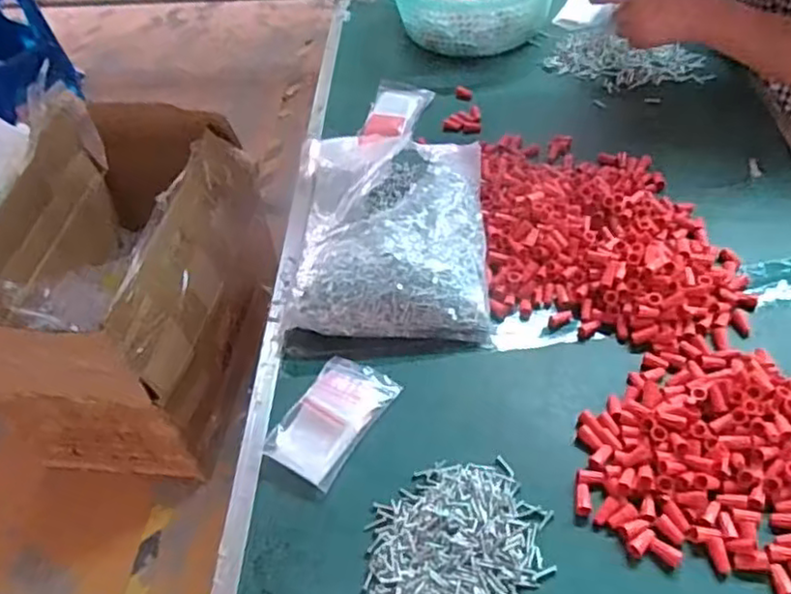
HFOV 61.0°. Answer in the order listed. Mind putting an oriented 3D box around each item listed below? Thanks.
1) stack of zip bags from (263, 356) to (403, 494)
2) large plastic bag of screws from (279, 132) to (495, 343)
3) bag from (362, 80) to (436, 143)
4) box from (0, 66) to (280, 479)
[{"bbox_3d":[-0.056,0.106,0.595,0.072,0.008,0.117,24,56,24],"label":"stack of zip bags"},{"bbox_3d":[-0.006,-0.098,0.722,0.198,0.076,0.309,-1,49,5],"label":"large plastic bag of screws"},{"bbox_3d":[-0.002,-0.245,0.893,0.073,0.015,0.137,10,51,15],"label":"bag"},{"bbox_3d":[-0.562,-0.066,1.419,0.450,0.463,0.685,2,49,8],"label":"box"}]

